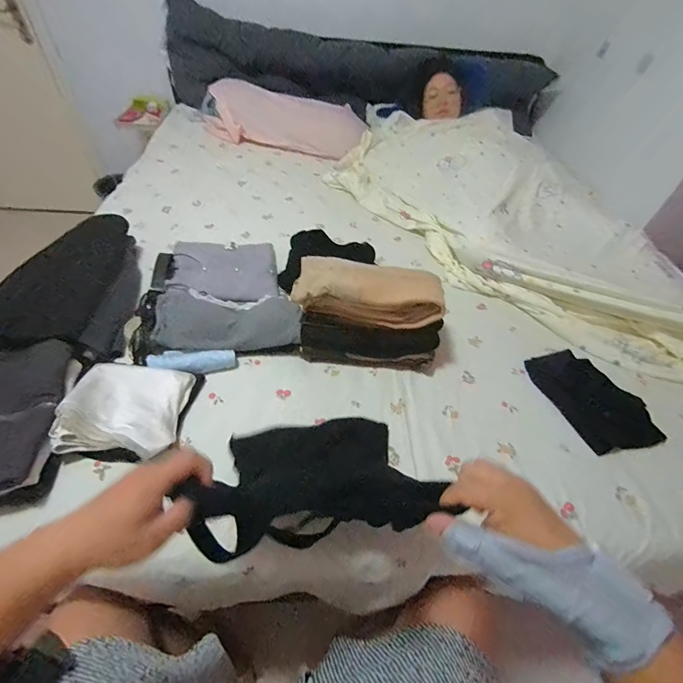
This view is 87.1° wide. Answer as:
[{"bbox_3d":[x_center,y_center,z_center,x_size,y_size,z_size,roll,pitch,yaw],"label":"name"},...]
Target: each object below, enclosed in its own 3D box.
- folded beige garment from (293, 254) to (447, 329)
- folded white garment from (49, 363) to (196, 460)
[{"bbox_3d":[0.056,-0.114,0.741,0.296,0.096,0.118,3,49,-3],"label":"folded beige garment"},{"bbox_3d":[-0.358,0.104,0.606,0.169,0.055,0.165,2,49,-4],"label":"folded white garment"}]

